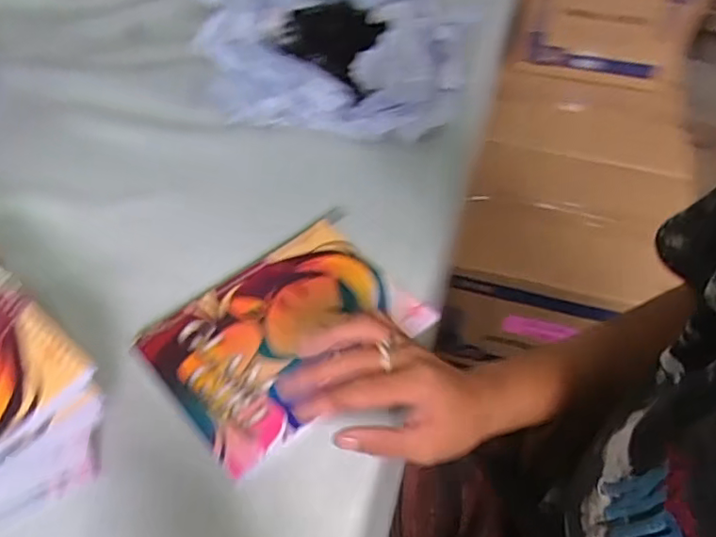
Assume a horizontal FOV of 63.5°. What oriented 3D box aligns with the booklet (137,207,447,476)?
[{"bbox_3d":[-0.056,0.045,0.461,0.201,0.008,0.146,-34,58,-26],"label":"booklet"}]

